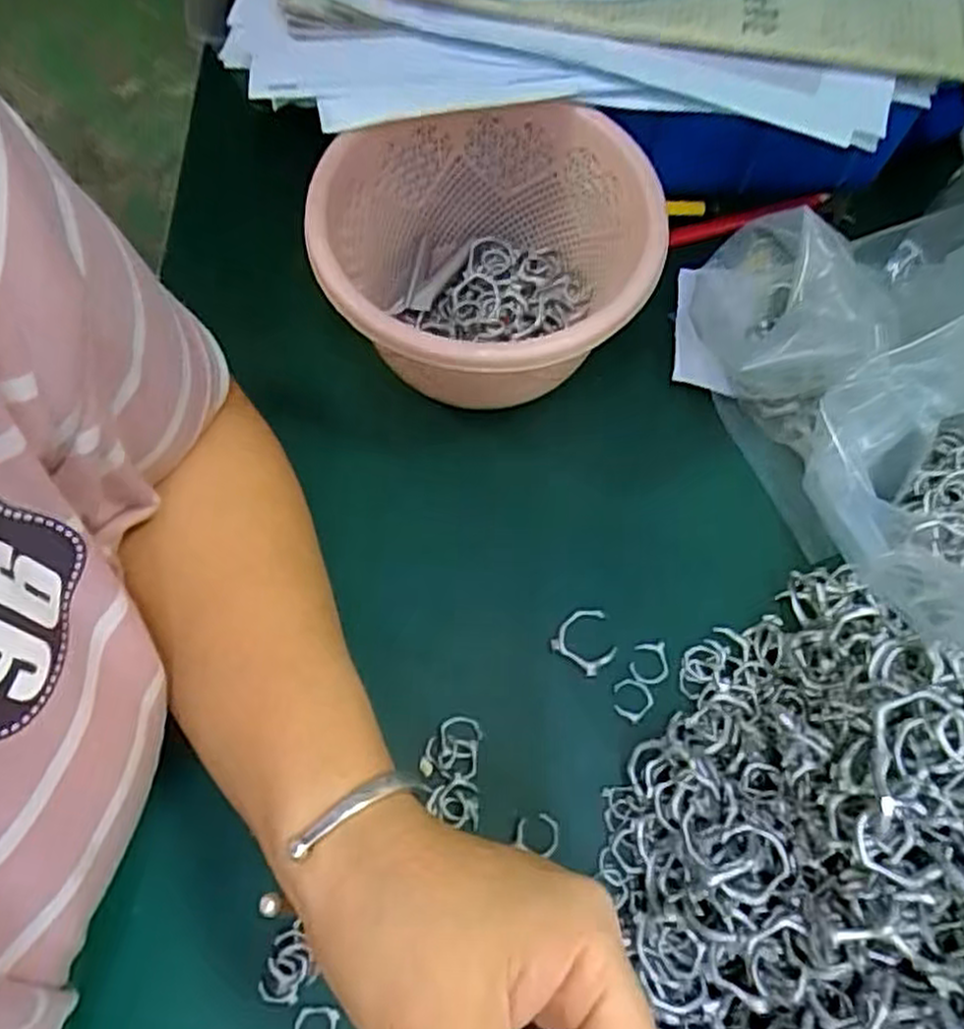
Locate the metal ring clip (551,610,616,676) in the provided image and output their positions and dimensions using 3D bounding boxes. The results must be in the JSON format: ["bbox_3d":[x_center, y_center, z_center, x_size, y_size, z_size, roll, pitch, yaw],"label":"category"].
[{"bbox_3d":[0.047,0.055,0.342,0.025,0.004,0.026,35,68,13],"label":"metal ring clip"}]

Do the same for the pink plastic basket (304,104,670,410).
[{"bbox_3d":[-0.001,-0.113,0.359,0.143,0.082,0.148,2,67,-1],"label":"pink plastic basket"}]

